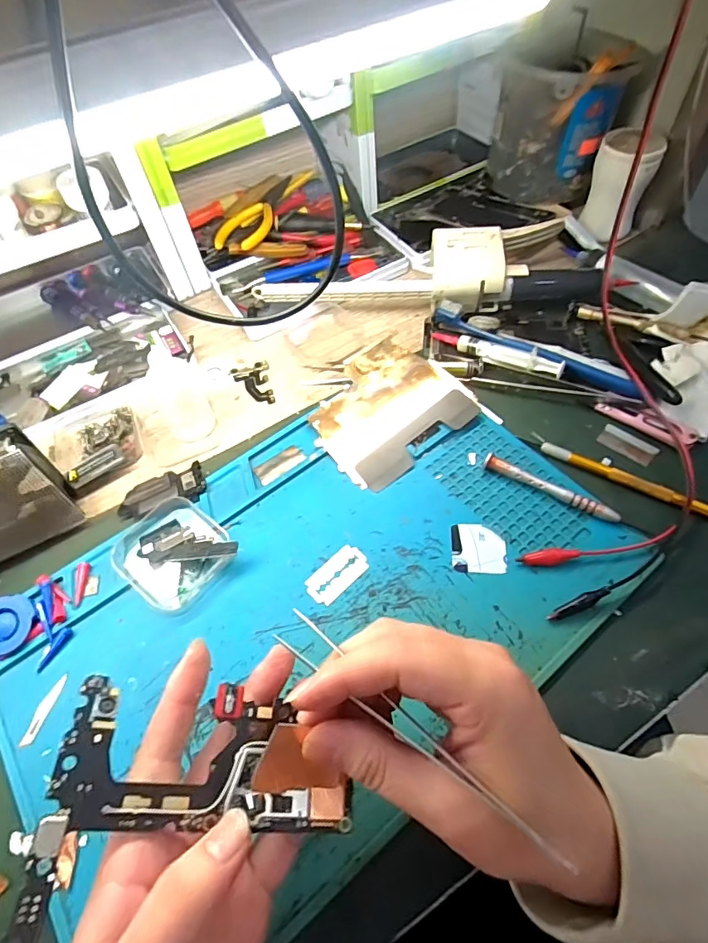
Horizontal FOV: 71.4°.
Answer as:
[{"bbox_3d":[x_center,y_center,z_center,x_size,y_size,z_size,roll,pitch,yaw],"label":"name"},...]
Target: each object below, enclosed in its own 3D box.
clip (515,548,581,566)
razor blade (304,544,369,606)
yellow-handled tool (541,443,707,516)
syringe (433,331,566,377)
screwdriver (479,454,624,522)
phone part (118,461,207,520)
[{"bbox_3d":[0.124,0.054,0.313,0.039,0.010,0.009,-5,57,1],"label":"clip"},{"bbox_3d":[-0.011,0.066,0.321,0.043,0.004,0.023,-40,63,-20],"label":"razor blade"},{"bbox_3d":[0.188,0.004,0.341,0.114,0.011,0.011,27,63,20],"label":"yellow-handled tool"},{"bbox_3d":[0.117,-0.099,0.412,0.111,0.022,0.013,26,63,20],"label":"syringe"},{"bbox_3d":[0.135,0.011,0.340,0.093,0.012,0.011,27,63,20],"label":"screwdriver"},{"bbox_3d":[-0.142,0.016,0.364,0.063,0.009,0.038,-22,58,-10],"label":"phone part"}]

